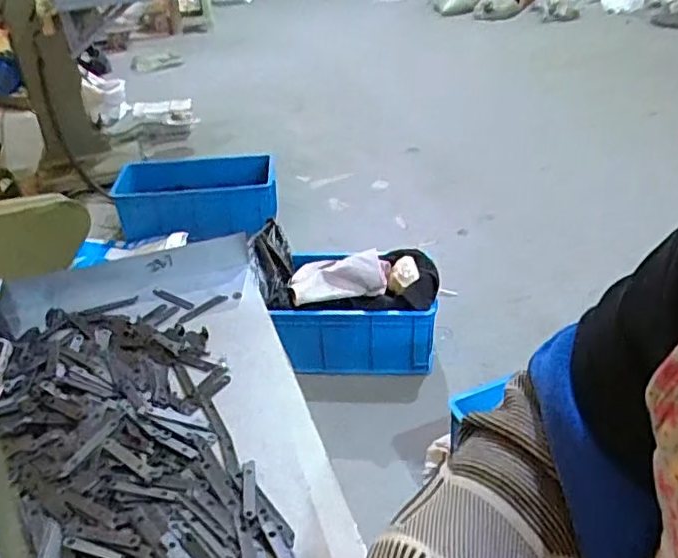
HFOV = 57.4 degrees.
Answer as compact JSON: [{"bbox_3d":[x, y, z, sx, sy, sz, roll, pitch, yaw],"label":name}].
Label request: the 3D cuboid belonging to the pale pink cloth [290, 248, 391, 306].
[{"bbox_3d":[-0.001,-0.015,1.678,0.260,0.070,0.153,-5,34,-2],"label":"pale pink cloth"}]

